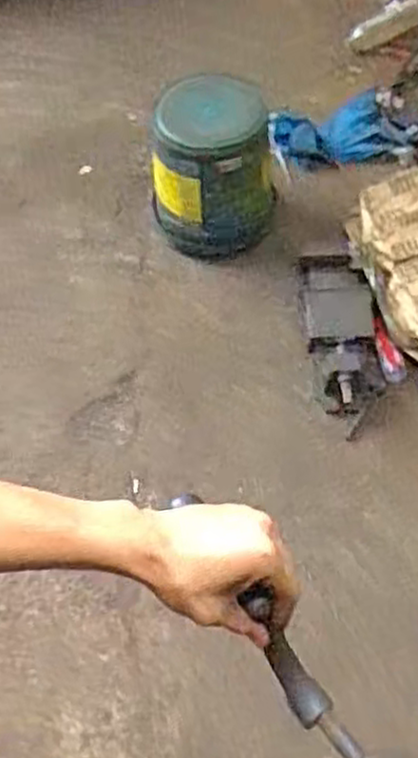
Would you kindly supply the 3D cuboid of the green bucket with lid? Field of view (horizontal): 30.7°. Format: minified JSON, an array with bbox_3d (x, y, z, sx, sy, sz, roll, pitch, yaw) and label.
[{"bbox_3d":[0.013,-0.486,1.758,0.280,0.325,0.298,2,58,6],"label":"green bucket with lid"}]

